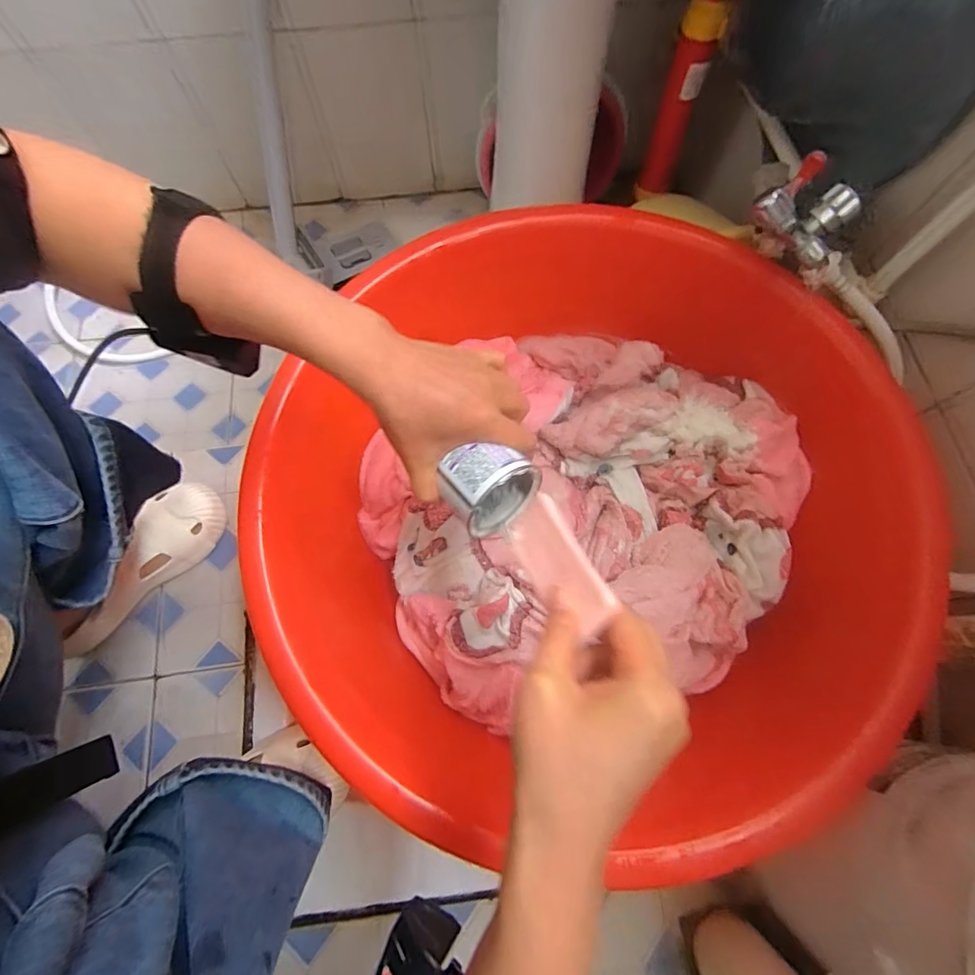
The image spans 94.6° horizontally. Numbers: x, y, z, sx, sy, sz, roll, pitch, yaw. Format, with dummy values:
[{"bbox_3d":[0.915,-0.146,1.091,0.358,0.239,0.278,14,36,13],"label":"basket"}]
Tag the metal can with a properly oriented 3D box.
[{"bbox_3d":[0.003,0.000,0.364,0.072,0.074,0.055,-30,74,-7],"label":"metal can"}]

